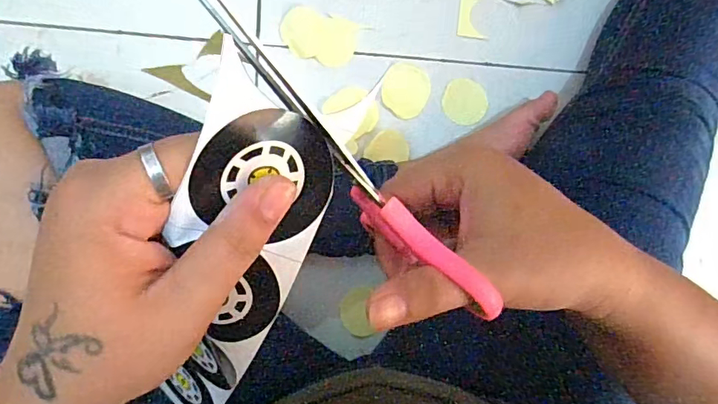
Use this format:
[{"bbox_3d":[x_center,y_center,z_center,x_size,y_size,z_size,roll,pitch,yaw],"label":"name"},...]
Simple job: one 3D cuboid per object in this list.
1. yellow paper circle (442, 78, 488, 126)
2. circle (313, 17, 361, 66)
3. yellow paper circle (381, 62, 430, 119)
[{"bbox_3d":[0.111,-0.104,0.507,0.047,0.005,0.046,1,88,-8],"label":"yellow paper circle"},{"bbox_3d":[-0.025,-0.160,0.491,0.043,0.004,0.048,7,87,-8],"label":"circle"},{"bbox_3d":[0.047,-0.112,0.494,0.048,0.011,0.052,0,88,-8],"label":"yellow paper circle"}]

